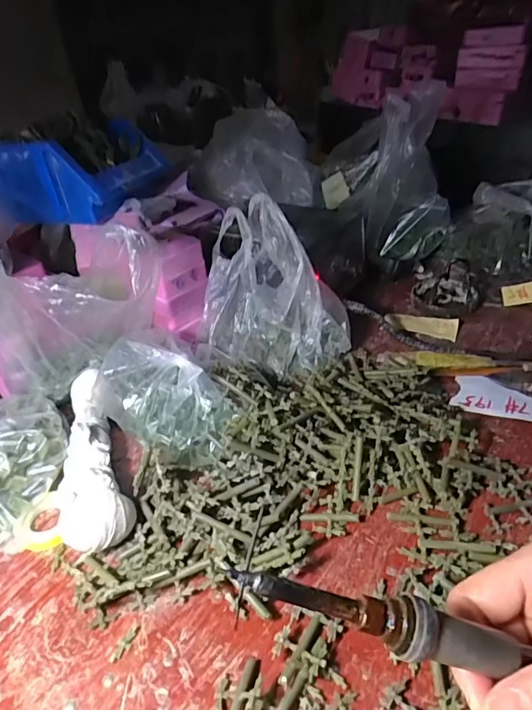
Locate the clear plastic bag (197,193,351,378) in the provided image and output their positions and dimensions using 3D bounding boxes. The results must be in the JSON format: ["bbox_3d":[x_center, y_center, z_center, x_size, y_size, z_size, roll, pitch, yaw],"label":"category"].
[{"bbox_3d":[0.007,-0.071,0.440,0.128,0.126,0.089,1,38,7],"label":"clear plastic bag"}]

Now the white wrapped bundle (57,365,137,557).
[{"bbox_3d":[-0.131,0.079,0.358,0.046,0.042,0.150,-17,39,-16],"label":"white wrapped bundle"}]

